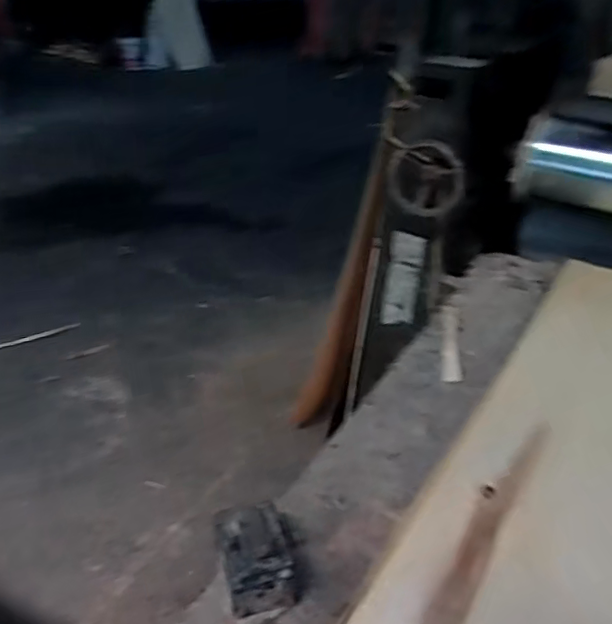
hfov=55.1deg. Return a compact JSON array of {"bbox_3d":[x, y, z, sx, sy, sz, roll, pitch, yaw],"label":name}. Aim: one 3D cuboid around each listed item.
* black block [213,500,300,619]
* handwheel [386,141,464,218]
[{"bbox_3d":[-0.055,0.283,0.679,0.082,0.067,0.113,-7,32,-16],"label":"black block"},{"bbox_3d":[0.251,-0.283,1.246,0.170,0.151,0.030,19,34,24],"label":"handwheel"}]

